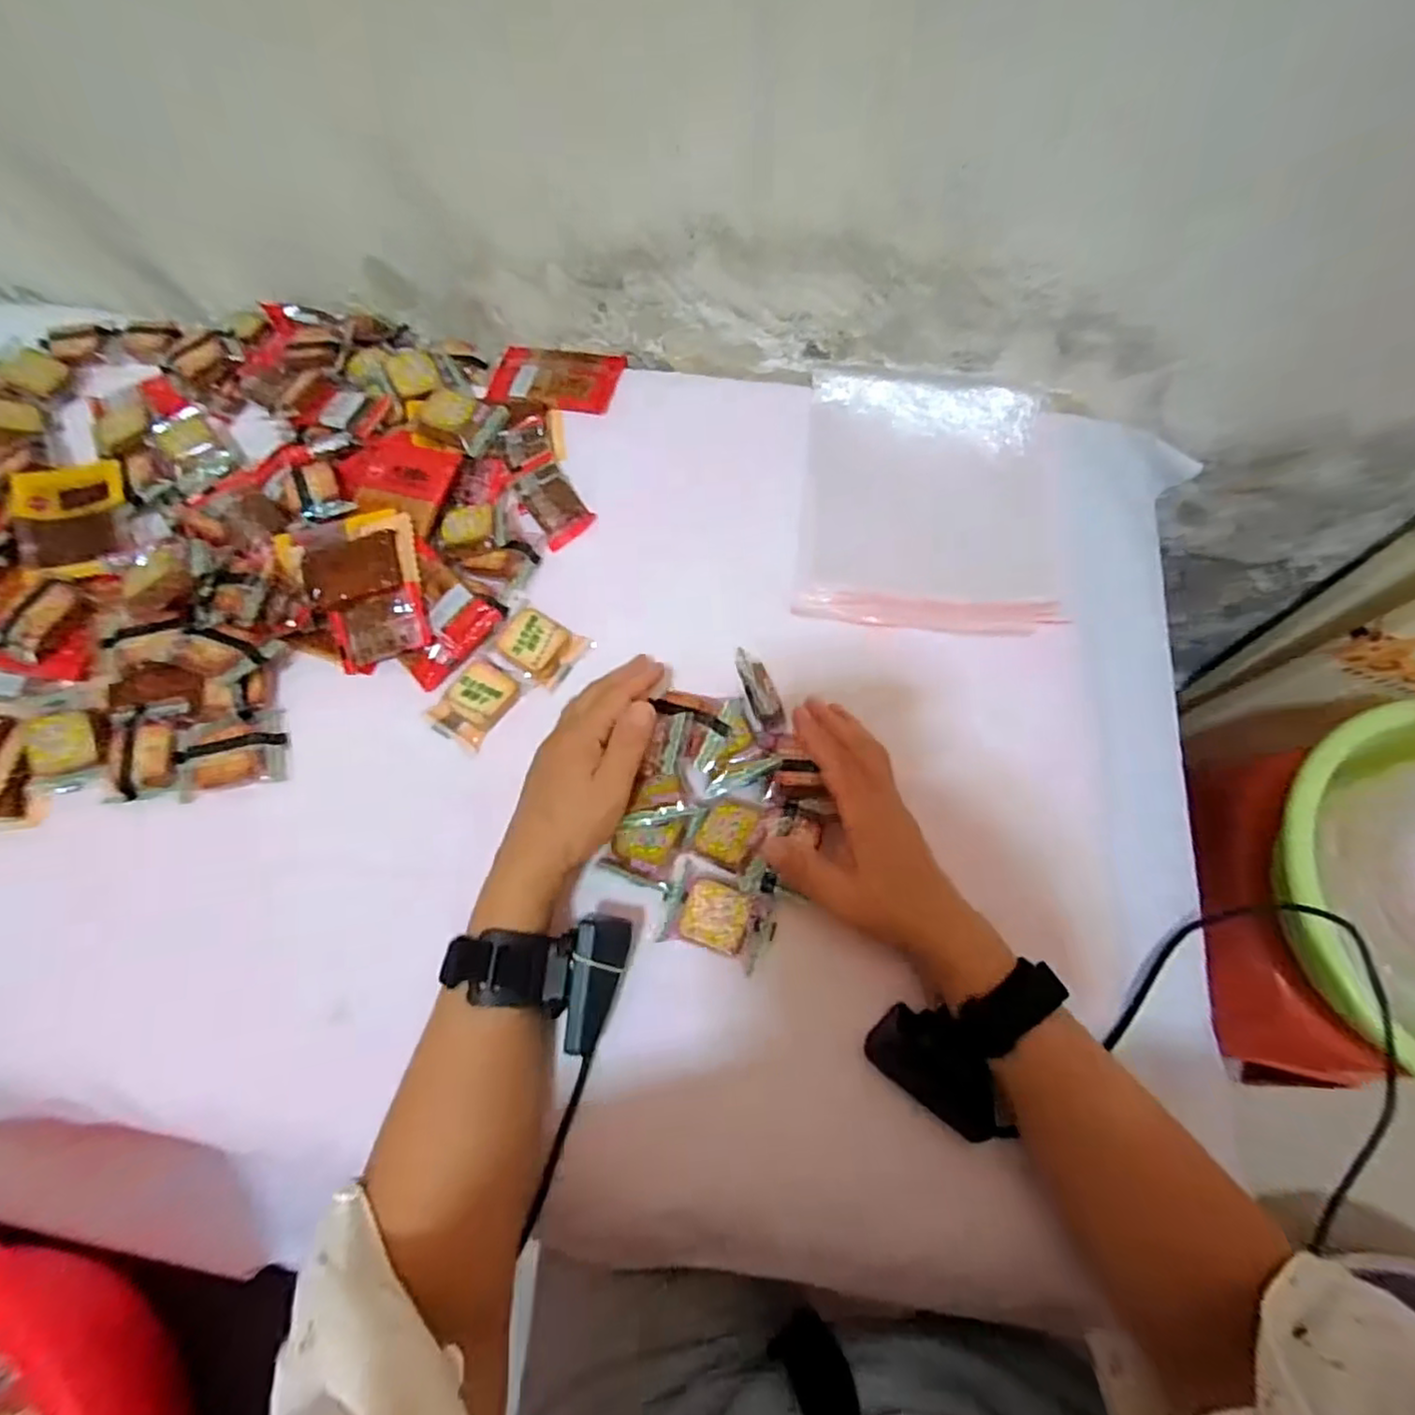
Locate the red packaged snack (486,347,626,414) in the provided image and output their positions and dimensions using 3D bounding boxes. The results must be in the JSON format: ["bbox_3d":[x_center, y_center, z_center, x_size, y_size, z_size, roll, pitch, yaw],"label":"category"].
[{"bbox_3d":[-0.131,-0.289,0.585,0.108,0.011,0.074,5,68,3],"label":"red packaged snack"}]

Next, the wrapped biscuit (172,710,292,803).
[{"bbox_3d":[-0.314,0.029,0.443,0.064,0.010,0.049,-15,68,-5],"label":"wrapped biscuit"}]

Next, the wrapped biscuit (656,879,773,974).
[{"bbox_3d":[0.008,0.126,0.401,0.062,0.015,0.044,20,69,9],"label":"wrapped biscuit"}]

